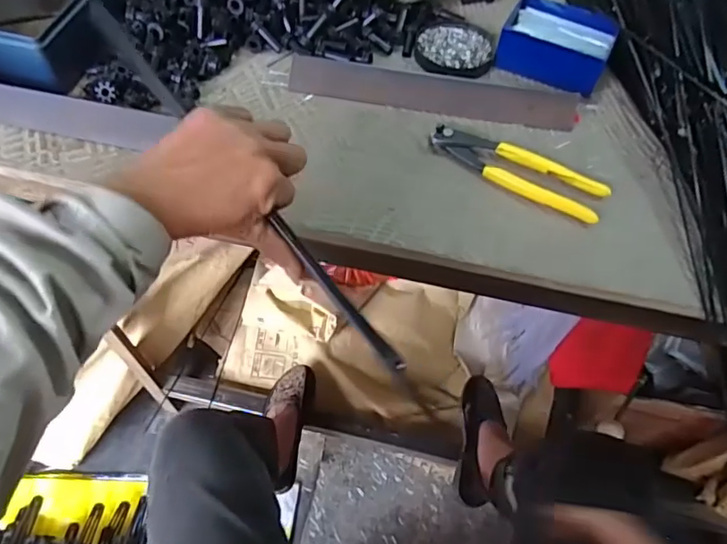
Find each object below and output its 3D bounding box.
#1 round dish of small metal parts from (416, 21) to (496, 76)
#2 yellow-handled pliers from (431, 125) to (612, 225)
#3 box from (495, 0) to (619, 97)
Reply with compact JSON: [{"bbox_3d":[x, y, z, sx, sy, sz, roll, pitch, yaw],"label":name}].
[{"bbox_3d":[0.099,-0.244,0.593,0.082,0.015,0.081,1,58,-1],"label":"round dish of small metal parts"},{"bbox_3d":[0.138,-0.094,0.492,0.160,0.012,0.052,27,61,15],"label":"yellow-handled pliers"},{"bbox_3d":[0.207,-0.246,0.585,0.112,0.039,0.090,26,61,14],"label":"box"}]

